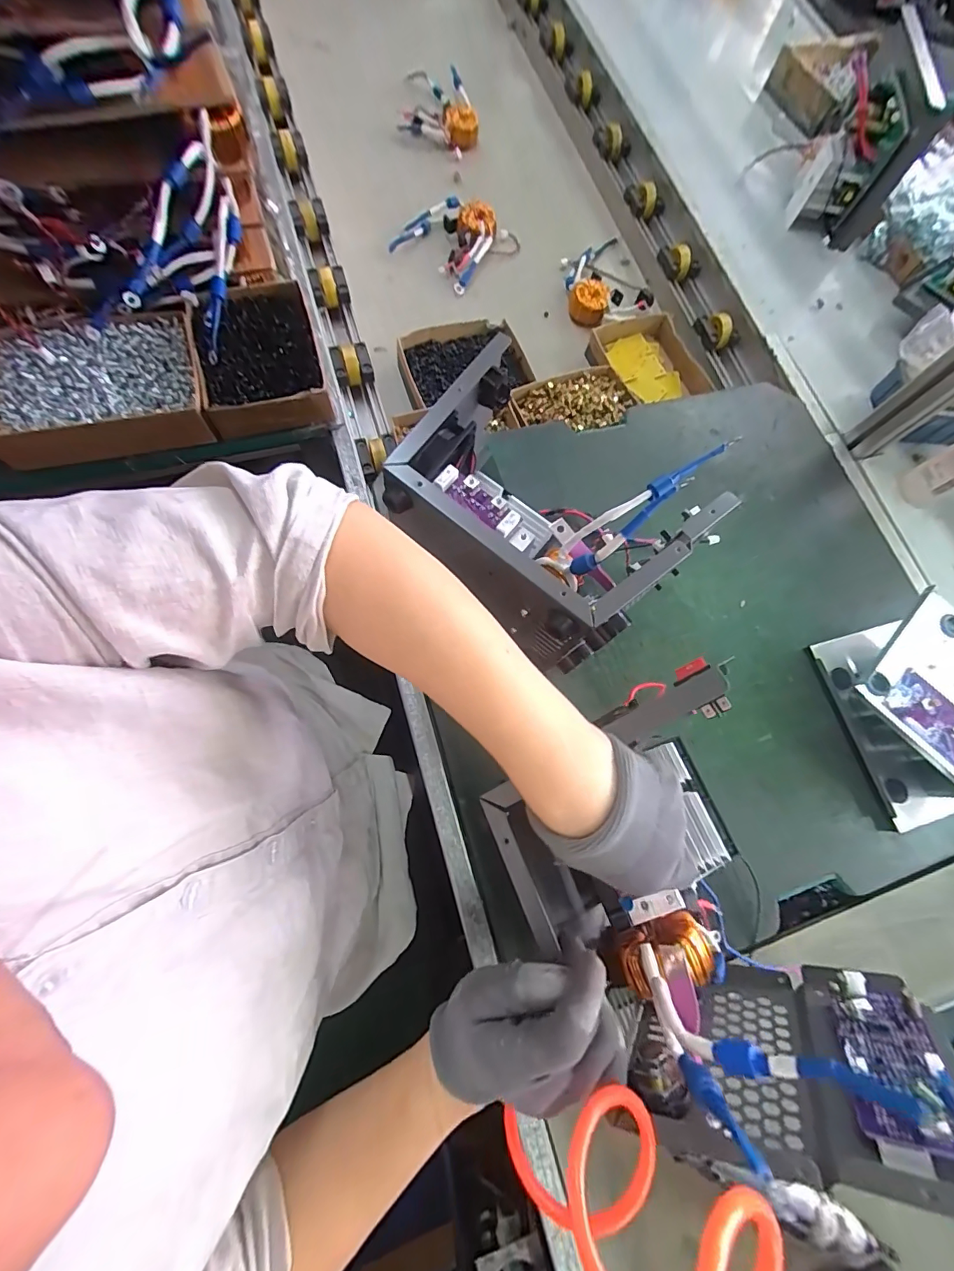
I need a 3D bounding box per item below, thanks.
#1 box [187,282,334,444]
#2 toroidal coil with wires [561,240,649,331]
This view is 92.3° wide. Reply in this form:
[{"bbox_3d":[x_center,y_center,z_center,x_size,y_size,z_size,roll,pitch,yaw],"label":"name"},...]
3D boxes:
[{"bbox_3d":[-0.254,-0.324,0.536,0.133,0.041,0.192,-15,76,-10],"label":"box"},{"bbox_3d":[0.195,-0.581,0.742,0.129,0.027,0.179,-17,76,-10],"label":"toroidal coil with wires"}]

